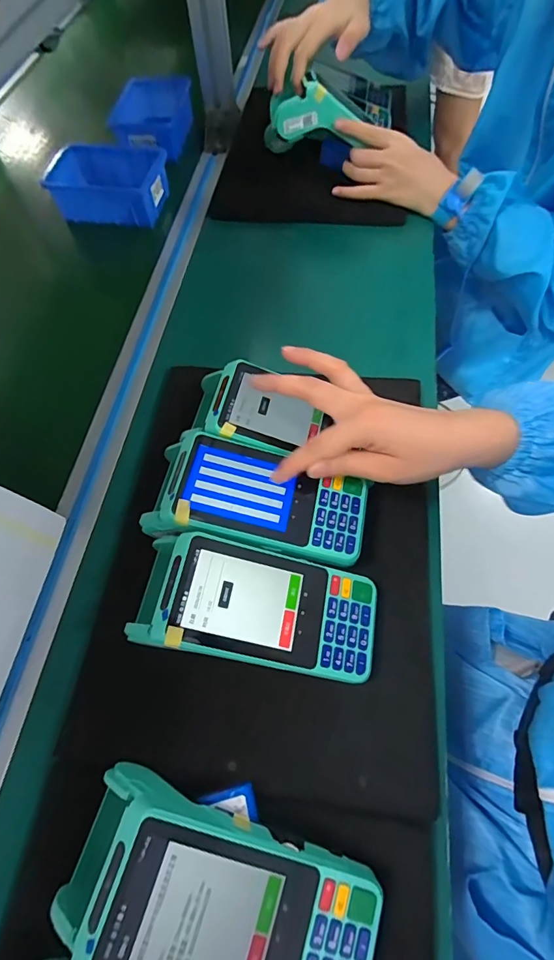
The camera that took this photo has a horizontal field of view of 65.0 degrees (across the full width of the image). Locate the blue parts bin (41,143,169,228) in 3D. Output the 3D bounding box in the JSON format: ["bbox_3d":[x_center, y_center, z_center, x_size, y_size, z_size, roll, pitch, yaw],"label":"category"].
[{"bbox_3d":[-0.219,-0.390,0.568,0.143,0.050,0.103,4,64,3],"label":"blue parts bin"}]

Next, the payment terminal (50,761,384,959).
[{"bbox_3d":[-0.030,0.228,0.234,0.165,0.059,0.083,16,65,9],"label":"payment terminal"}]

